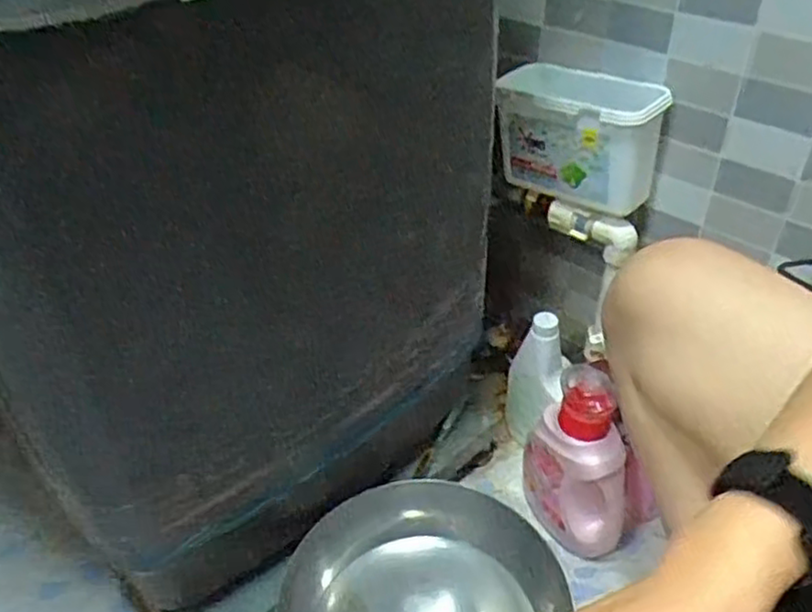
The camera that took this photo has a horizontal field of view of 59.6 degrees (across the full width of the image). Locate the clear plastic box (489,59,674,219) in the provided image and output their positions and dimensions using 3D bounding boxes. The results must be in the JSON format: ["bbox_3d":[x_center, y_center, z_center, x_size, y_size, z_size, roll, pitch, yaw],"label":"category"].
[{"bbox_3d":[0.173,-0.175,0.752,0.078,0.121,0.169,-29,46,-29],"label":"clear plastic box"}]

